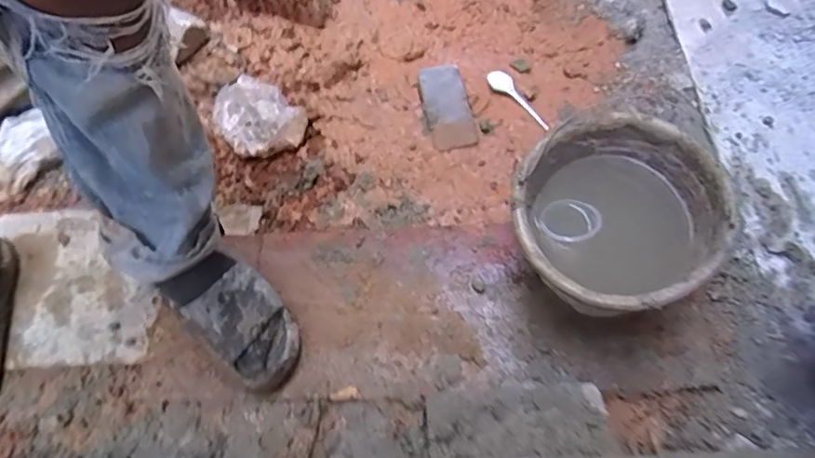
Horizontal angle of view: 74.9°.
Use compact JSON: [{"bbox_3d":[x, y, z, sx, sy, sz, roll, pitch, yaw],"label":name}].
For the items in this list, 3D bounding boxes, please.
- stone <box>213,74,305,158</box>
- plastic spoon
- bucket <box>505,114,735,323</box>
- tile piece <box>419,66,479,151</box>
[{"bbox_3d":[-0.265,-0.198,0.913,0.124,0.054,0.178,-40,64,-18],"label":"stone"},{"bbox_3d":[0.199,-0.232,0.938,0.037,0.008,0.162,-33,63,-15],"label":"plastic spoon"},{"bbox_3d":[0.246,0.011,0.675,0.225,0.187,0.240,-2,59,3],"label":"bucket"},{"bbox_3d":[0.069,-0.212,0.928,0.078,0.015,0.155,-14,77,-4],"label":"tile piece"}]

